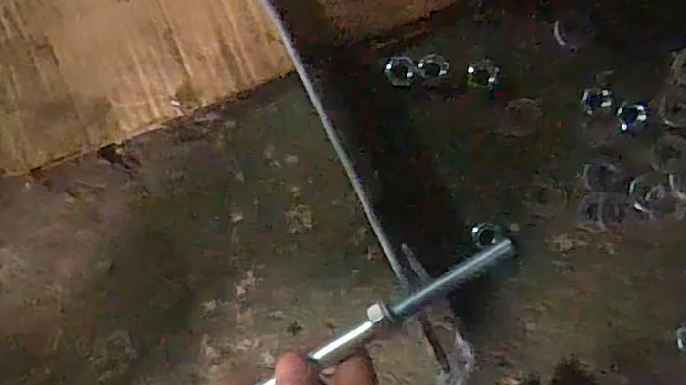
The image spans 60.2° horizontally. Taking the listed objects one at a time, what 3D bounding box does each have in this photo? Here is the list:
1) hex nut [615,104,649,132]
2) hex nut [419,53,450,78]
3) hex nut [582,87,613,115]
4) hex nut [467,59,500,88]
[{"bbox_3d":[0.181,-0.047,0.372,0.018,0.004,0.016,-6,102,17],"label":"hex nut"},{"bbox_3d":[0.057,-0.080,0.374,0.019,0.004,0.016,-13,91,2],"label":"hex nut"},{"bbox_3d":[0.161,-0.058,0.375,0.016,0.006,0.016,5,92,1],"label":"hex nut"},{"bbox_3d":[0.090,-0.075,0.375,0.021,0.004,0.017,-3,92,1],"label":"hex nut"}]

